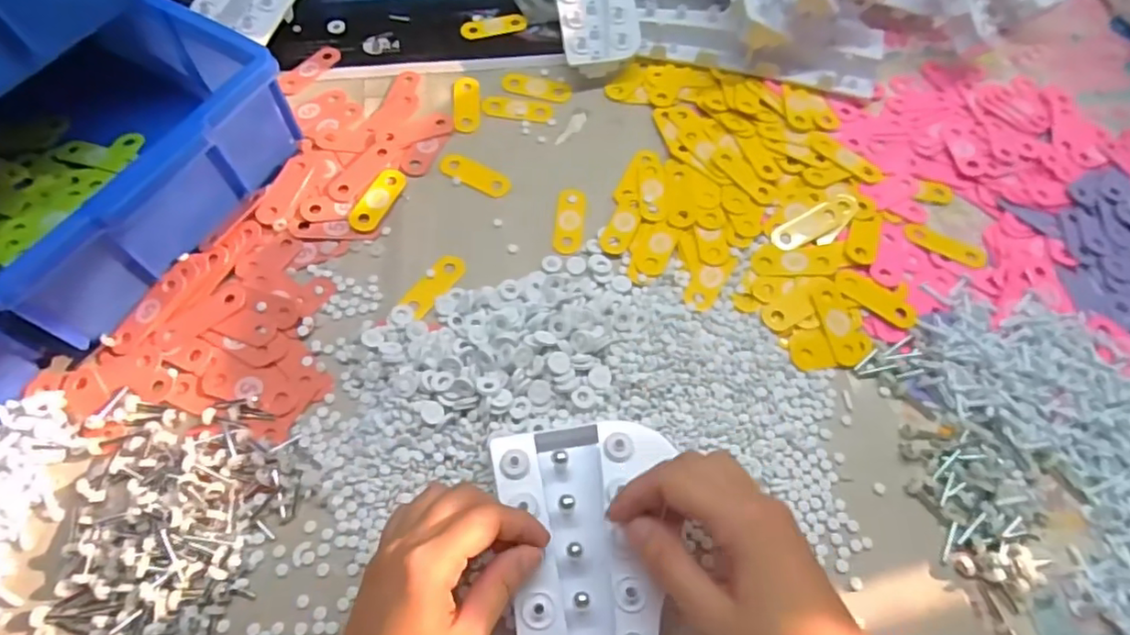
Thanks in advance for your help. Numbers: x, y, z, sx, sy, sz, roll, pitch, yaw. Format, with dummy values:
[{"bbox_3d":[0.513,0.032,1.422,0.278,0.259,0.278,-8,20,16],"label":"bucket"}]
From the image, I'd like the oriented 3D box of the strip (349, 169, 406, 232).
[{"bbox_3d":[-0.151,-0.095,0.481,0.023,0.004,0.061,24,65,10],"label":"strip"}]

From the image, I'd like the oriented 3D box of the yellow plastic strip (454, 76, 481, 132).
[{"bbox_3d":[-0.089,-0.194,0.540,0.023,0.004,0.069,-3,63,-3],"label":"yellow plastic strip"}]

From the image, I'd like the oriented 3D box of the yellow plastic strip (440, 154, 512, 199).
[{"bbox_3d":[-0.077,-0.122,0.507,0.066,0.004,0.023,25,65,11],"label":"yellow plastic strip"}]

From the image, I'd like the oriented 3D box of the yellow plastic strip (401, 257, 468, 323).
[{"bbox_3d":[-0.100,-0.025,0.457,0.024,0.004,0.063,30,59,13],"label":"yellow plastic strip"}]

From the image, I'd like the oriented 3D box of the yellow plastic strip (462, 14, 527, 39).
[{"bbox_3d":[-0.069,-0.285,0.581,0.062,0.005,0.020,-18,65,-10],"label":"yellow plastic strip"}]

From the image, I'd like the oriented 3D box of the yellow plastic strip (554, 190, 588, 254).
[{"bbox_3d":[0.005,-0.080,0.488,0.025,0.004,0.065,6,63,1],"label":"yellow plastic strip"}]

